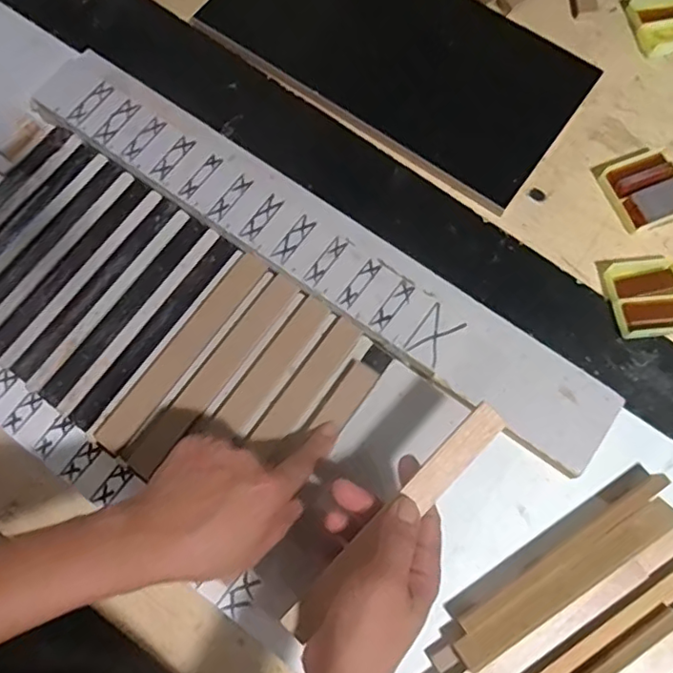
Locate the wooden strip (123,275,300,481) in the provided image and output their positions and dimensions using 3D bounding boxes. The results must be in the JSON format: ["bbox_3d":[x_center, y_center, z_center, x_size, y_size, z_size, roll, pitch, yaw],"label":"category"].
[{"bbox_3d":[-0.092,0.028,0.438,0.025,0.007,0.182,36,78,10],"label":"wooden strip"}]

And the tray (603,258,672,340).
[{"bbox_3d":[0.269,-0.034,0.490,0.067,0.008,0.066,-7,75,0],"label":"tray"}]

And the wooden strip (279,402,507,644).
[{"bbox_3d":[0.036,0.111,0.352,0.181,0.006,0.022,-42,78,-8],"label":"wooden strip"}]

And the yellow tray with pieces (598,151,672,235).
[{"bbox_3d":[0.280,-0.131,0.513,0.064,0.013,0.062,-22,76,-4],"label":"yellow tray with pieces"}]

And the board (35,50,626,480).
[{"bbox_3d":[-0.022,-0.073,0.458,0.535,0.021,0.068,34,79,10],"label":"board"}]

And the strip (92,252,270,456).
[{"bbox_3d":[-0.119,0.009,0.446,0.025,0.004,0.183,35,77,10],"label":"strip"}]

